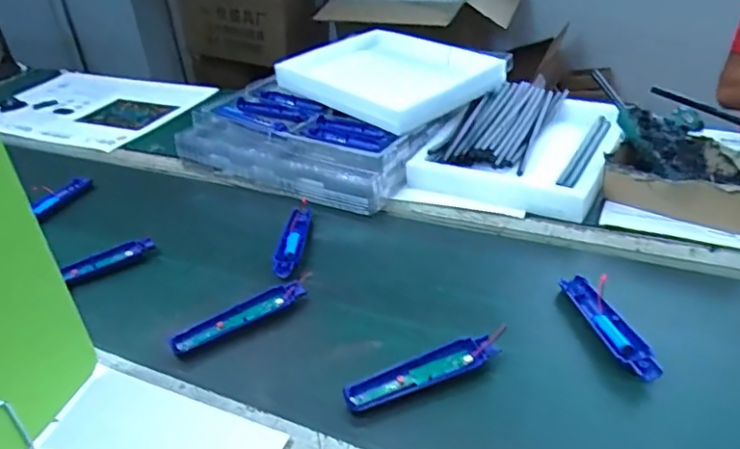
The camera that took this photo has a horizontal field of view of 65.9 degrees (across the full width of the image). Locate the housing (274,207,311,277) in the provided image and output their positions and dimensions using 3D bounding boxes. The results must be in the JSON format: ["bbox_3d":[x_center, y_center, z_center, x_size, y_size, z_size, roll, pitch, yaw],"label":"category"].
[{"bbox_3d":[-0.113,0.024,0.834,0.034,0.017,0.148,-1,34,3],"label":"housing"}]

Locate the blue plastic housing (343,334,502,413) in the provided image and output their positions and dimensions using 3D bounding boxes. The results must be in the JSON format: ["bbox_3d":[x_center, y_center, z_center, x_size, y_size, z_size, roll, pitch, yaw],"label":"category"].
[{"bbox_3d":[0.054,0.158,0.606,0.165,0.027,0.037,-15,35,-17],"label":"blue plastic housing"}]

